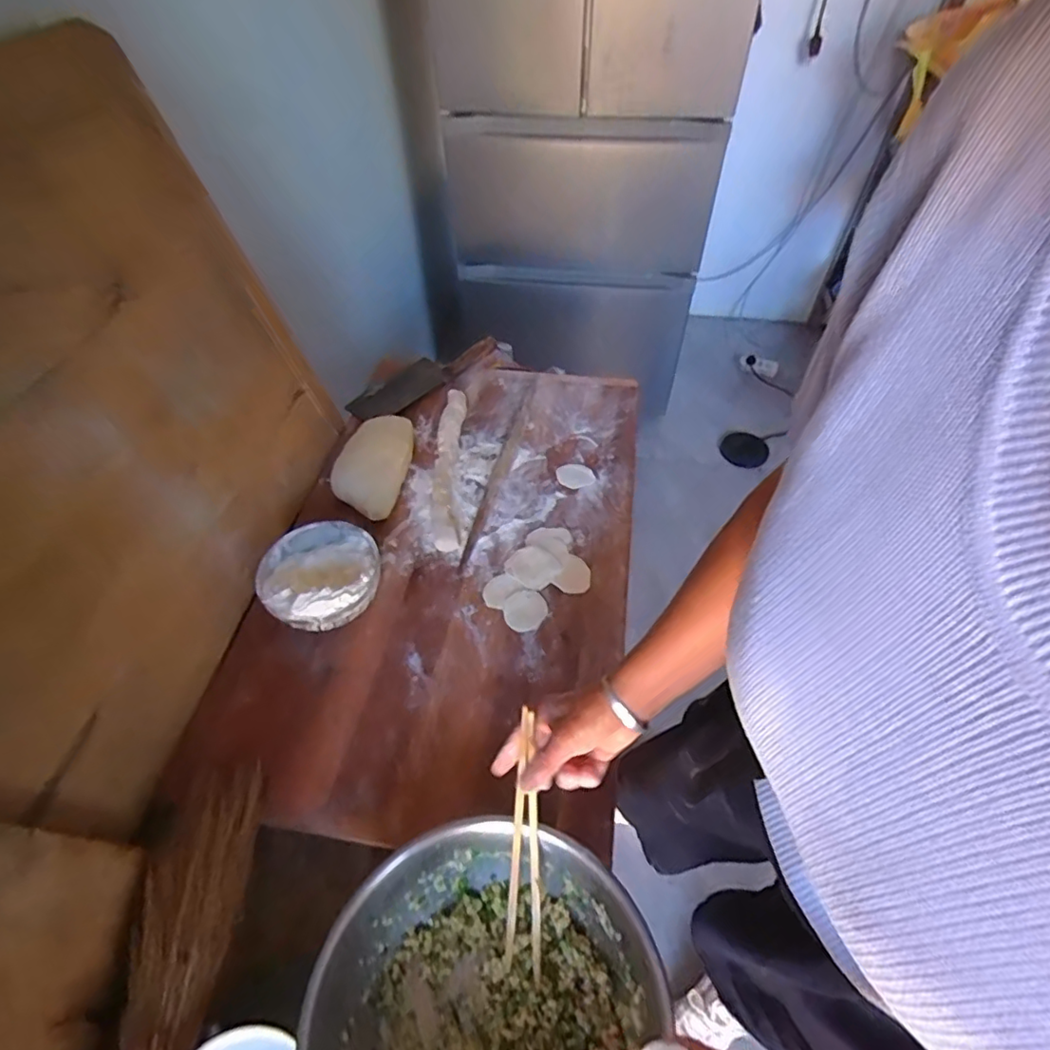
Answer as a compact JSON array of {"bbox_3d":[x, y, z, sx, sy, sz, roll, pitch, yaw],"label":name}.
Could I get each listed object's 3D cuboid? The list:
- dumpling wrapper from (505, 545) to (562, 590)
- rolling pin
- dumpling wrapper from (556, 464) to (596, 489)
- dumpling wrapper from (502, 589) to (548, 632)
[{"bbox_3d":[0.008,0.057,0.783,0.065,0.010,0.063,0,51,0],"label":"dumpling wrapper"},{"bbox_3d":[-0.033,-0.100,0.897,0.025,0.023,0.383,10,52,9],"label":"rolling pin"},{"bbox_3d":[0.077,-0.077,0.898,0.055,0.004,0.048,-11,52,-8],"label":"dumpling wrapper"},{"bbox_3d":[0.001,0.109,0.746,0.057,0.008,0.051,-33,58,-23],"label":"dumpling wrapper"}]

